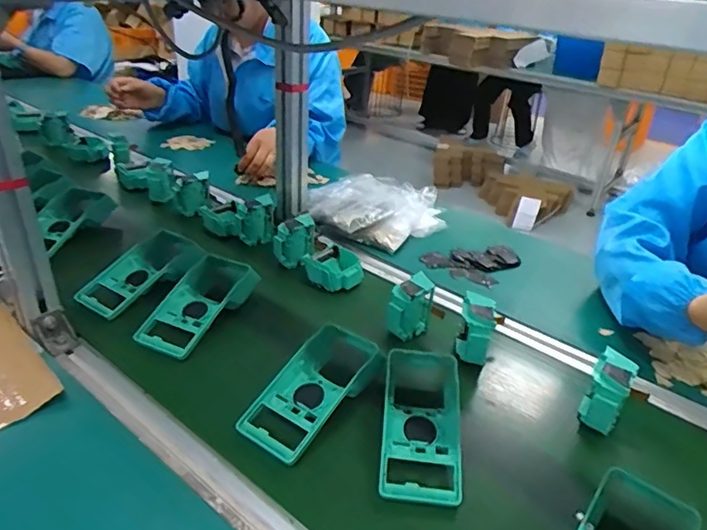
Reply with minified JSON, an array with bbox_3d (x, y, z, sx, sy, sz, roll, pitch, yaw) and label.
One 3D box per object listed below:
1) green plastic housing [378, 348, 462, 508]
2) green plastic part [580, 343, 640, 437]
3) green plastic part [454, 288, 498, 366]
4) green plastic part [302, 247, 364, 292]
[{"bbox_3d":[0.073,0.163,0.576,0.077,0.050,0.185,7,31,2],"label":"green plastic housing"},{"bbox_3d":[0.290,0.149,0.614,0.043,0.079,0.074,24,36,28],"label":"green plastic part"},{"bbox_3d":[0.159,0.086,0.692,0.043,0.075,0.066,12,32,11],"label":"green plastic part"},{"bbox_3d":[-0.029,0.007,0.849,0.082,0.036,0.094,-21,40,-37],"label":"green plastic part"}]

